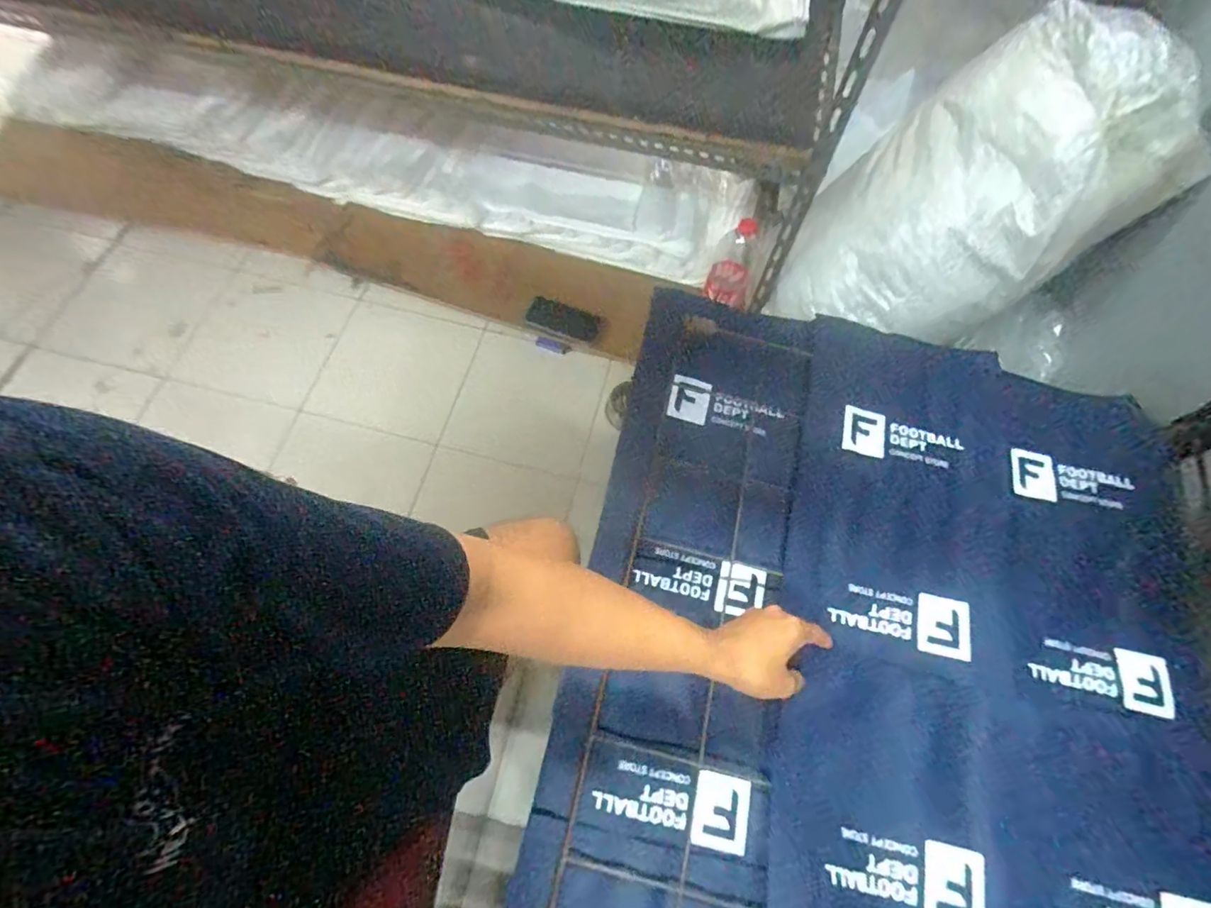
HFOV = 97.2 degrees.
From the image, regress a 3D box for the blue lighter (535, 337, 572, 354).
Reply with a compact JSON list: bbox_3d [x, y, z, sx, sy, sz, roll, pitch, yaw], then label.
[{"bbox_3d":[-0.120,-0.248,1.227,0.082,0.012,0.027,15,67,5],"label":"blue lighter"}]

